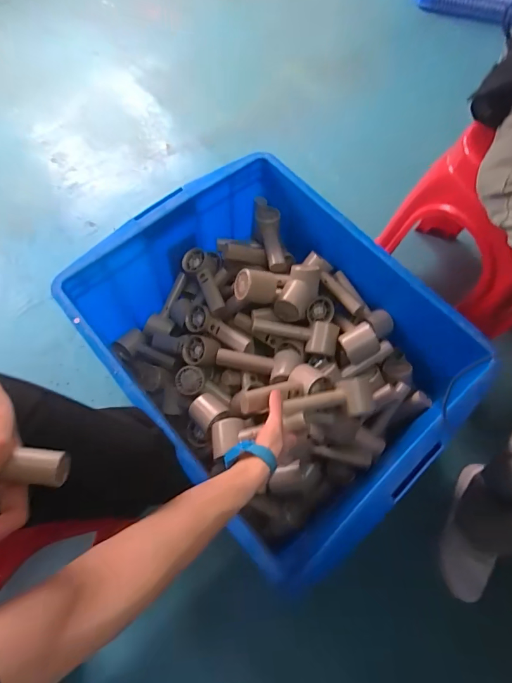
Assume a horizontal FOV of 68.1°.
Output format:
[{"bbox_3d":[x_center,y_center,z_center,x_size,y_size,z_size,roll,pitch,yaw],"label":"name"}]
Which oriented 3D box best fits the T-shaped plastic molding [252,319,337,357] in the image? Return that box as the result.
[{"bbox_3d":[0.072,-0.006,0.713,0.157,0.044,0.057,5,68,-1],"label":"T-shaped plastic molding"}]

